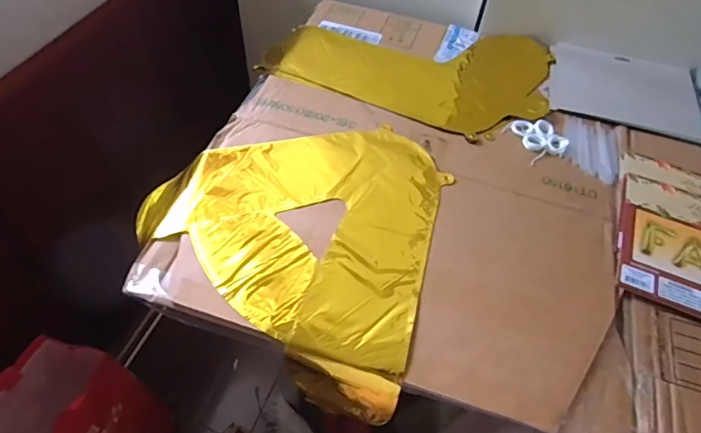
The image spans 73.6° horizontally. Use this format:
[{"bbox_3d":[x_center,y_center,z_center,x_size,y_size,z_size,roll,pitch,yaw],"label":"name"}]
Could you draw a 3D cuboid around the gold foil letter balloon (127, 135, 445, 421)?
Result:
[{"bbox_3d":[-0.025,0.003,0.511,0.321,0.037,0.278,36,61,17],"label":"gold foil letter balloon"}]

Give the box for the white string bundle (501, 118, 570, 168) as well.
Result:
[{"bbox_3d":[0.235,-0.100,0.590,0.064,0.009,0.068,-19,56,-17],"label":"white string bundle"}]

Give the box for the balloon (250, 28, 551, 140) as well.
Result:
[{"bbox_3d":[0.087,-0.228,0.687,0.390,0.020,0.259,18,53,9],"label":"balloon"}]

